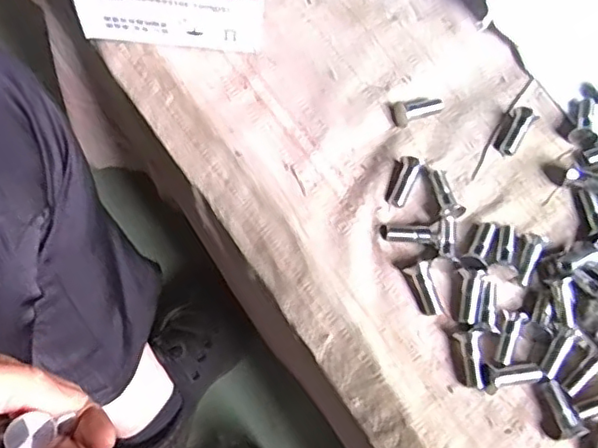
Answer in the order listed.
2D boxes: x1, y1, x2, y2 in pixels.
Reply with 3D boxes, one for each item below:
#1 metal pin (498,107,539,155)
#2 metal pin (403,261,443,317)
[{"bbox_3d":[0.158,-0.067,0.443,0.016,0.014,0.038,35,72,8],"label":"metal pin"},{"bbox_3d":[0.081,0.043,0.395,0.013,0.015,0.035,-20,86,-11],"label":"metal pin"}]

